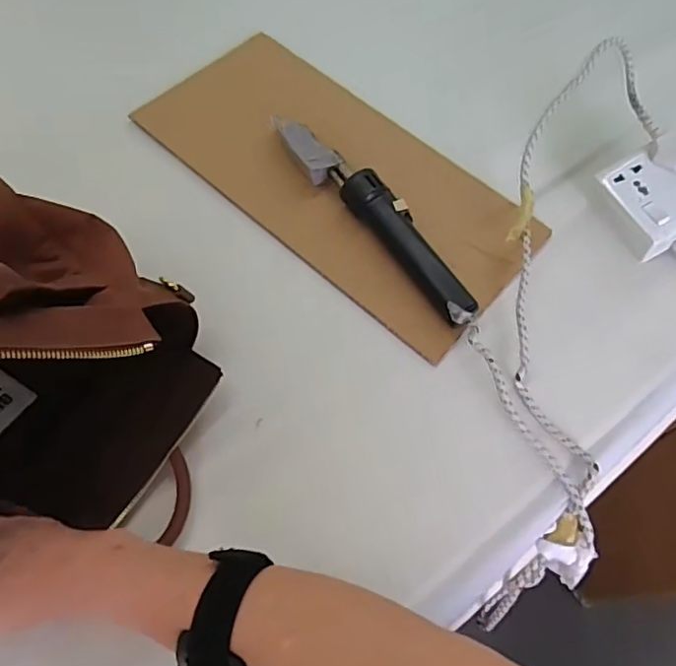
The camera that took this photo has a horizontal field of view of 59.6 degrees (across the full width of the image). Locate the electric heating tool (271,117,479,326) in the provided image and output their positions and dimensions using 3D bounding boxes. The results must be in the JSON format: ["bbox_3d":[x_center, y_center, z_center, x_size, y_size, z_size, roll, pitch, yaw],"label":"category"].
[{"bbox_3d":[0.029,-0.109,0.535,0.039,0.044,0.271,-35,71,-18],"label":"electric heating tool"}]

